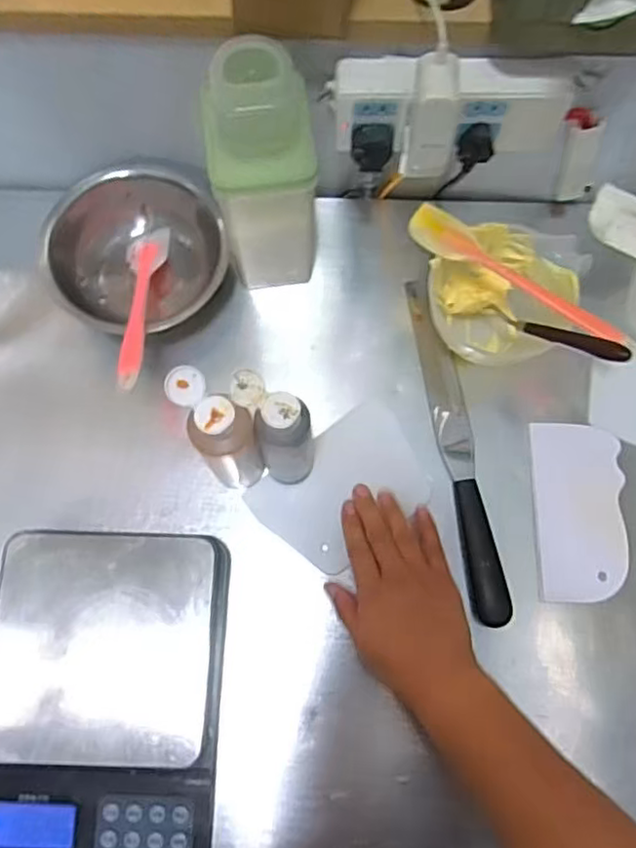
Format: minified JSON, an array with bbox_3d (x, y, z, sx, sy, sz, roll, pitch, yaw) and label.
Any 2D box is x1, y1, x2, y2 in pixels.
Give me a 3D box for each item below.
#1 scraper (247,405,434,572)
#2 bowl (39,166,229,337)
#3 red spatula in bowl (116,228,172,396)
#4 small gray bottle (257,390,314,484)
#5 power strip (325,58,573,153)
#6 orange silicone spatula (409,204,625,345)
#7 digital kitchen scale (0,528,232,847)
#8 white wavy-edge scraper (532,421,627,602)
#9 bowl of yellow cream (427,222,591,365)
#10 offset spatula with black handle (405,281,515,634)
[{"bbox_3d":[0.023,0.056,0.559,0.146,0.009,0.099,-36,82,-14],"label":"scraper"},{"bbox_3d":[-0.160,-0.150,0.591,0.153,0.080,0.151,0,73,1],"label":"bowl"},{"bbox_3d":[-0.154,-0.108,0.559,0.034,0.013,0.204,-4,50,0],"label":"red spatula in bowl"},{"bbox_3d":[-0.023,0.015,0.504,0.036,0.130,0.038,0,73,1],"label":"small gray bottle"},{"bbox_3d":[0.102,-0.248,0.500,0.179,0.064,0.035,3,73,3],"label":"power strip"},{"bbox_3d":[0.162,-0.121,0.539,0.195,0.022,0.032,33,76,11],"label":"orange silicone spatula"},{"bbox_3d":[-0.162,0.205,0.489,0.171,0.043,0.236,3,73,2],"label":"digital kitchen scale"},{"bbox_3d":[0.224,0.074,0.552,0.075,0.011,0.149,1,77,1],"label":"white wavy-edge scraper"},{"bbox_3d":[0.160,-0.115,0.574,0.122,0.073,0.115,0,73,1],"label":"bowl of yellow cream"},{"bbox_3d":[0.122,0.018,0.579,0.031,0.025,0.309,-8,72,-1],"label":"offset spatula with black handle"}]

